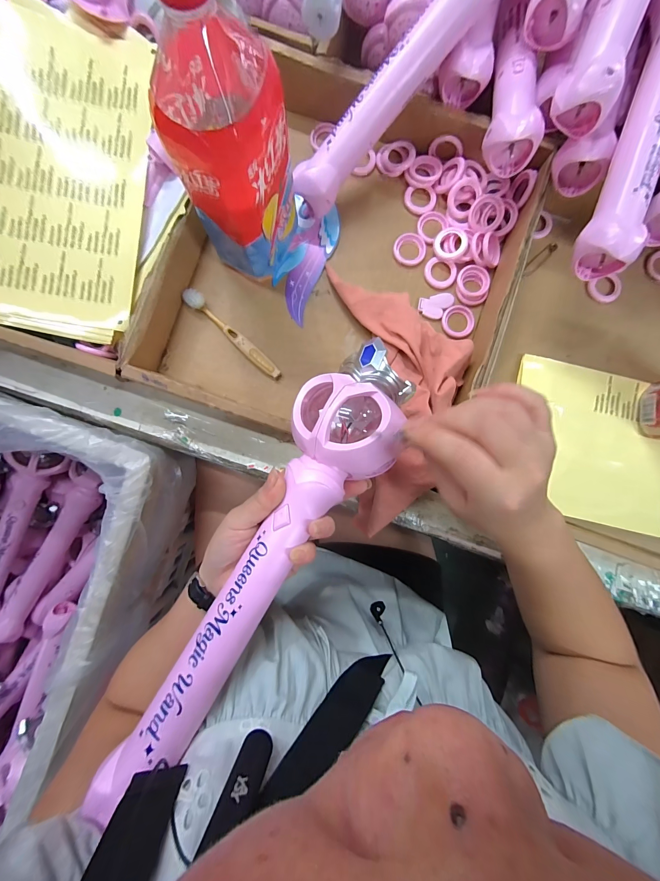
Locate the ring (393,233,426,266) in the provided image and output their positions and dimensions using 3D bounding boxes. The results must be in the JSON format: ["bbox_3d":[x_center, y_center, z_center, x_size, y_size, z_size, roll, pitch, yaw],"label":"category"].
[{"bbox_3d":[0.093,-0.223,0.369,0.037,0.007,0.036,0,90,-1],"label":"ring"}]

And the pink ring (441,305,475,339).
[{"bbox_3d":[0.150,-0.138,0.371,0.037,0.005,0.039,0,90,-1],"label":"pink ring"}]

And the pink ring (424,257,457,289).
[{"bbox_3d":[0.129,-0.195,0.370,0.036,0.004,0.034,0,90,-1],"label":"pink ring"}]

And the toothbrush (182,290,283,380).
[{"bbox_3d":[-0.110,-0.119,0.360,0.138,0.010,0.018,44,89,0],"label":"toothbrush"}]

